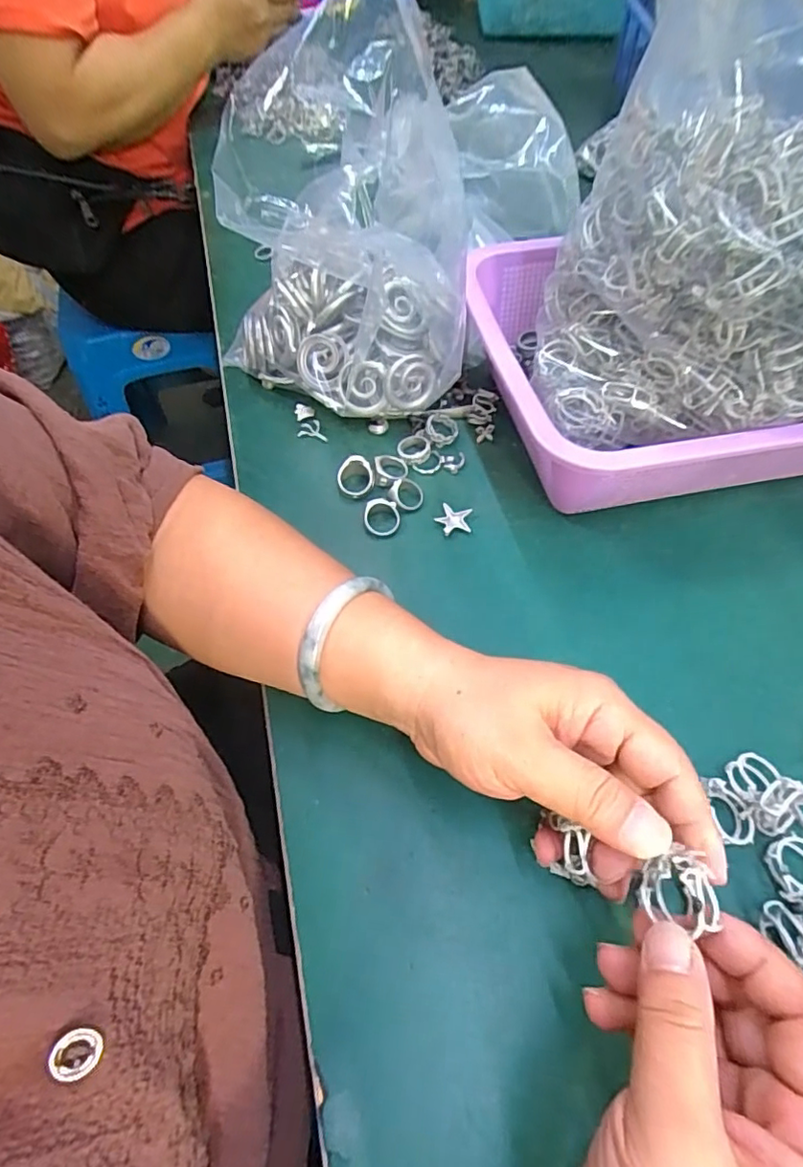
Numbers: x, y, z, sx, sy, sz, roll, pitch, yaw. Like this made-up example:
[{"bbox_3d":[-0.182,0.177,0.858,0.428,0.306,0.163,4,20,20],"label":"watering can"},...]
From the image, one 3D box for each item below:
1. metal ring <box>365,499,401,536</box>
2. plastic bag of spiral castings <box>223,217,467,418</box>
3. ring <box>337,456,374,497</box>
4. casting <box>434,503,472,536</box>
[{"bbox_3d":[-0.013,-0.044,0.363,0.022,0.010,0.022,0,57,-1],"label":"metal ring"},{"bbox_3d":[-0.048,-0.182,0.390,0.186,0.116,0.077,12,58,7],"label":"plastic bag of spiral castings"},{"bbox_3d":[-0.031,-0.071,0.372,0.024,0.015,0.023,0,57,-1],"label":"ring"},{"bbox_3d":[0.034,-0.042,0.365,0.023,0.006,0.022,2,57,0],"label":"casting"}]

